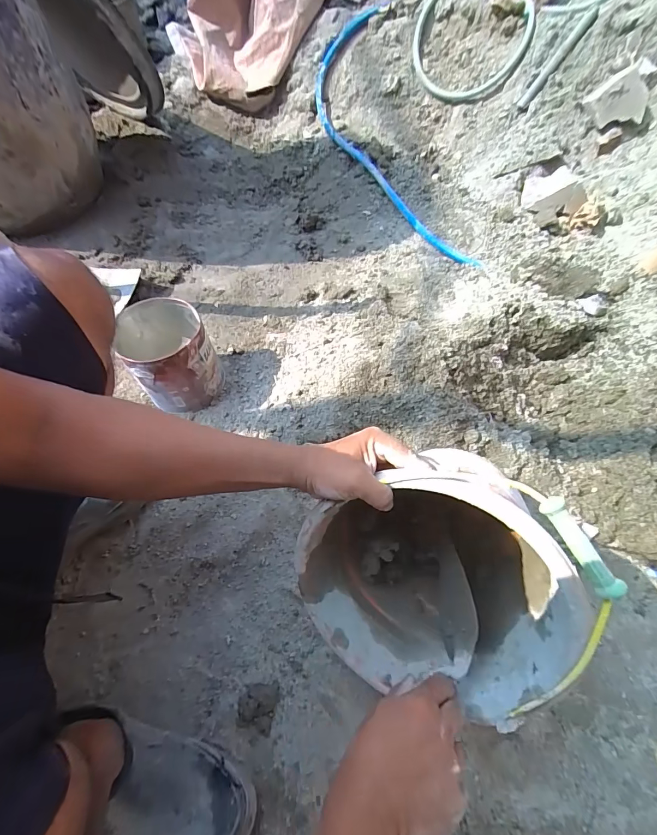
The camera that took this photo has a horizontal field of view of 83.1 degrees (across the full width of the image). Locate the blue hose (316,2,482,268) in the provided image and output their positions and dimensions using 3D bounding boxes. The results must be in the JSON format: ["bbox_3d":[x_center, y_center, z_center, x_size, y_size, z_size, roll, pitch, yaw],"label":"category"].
[{"bbox_3d":[0.136,-0.756,0.985,0.228,0.177,0.927,-13,66,-6],"label":"blue hose"}]

